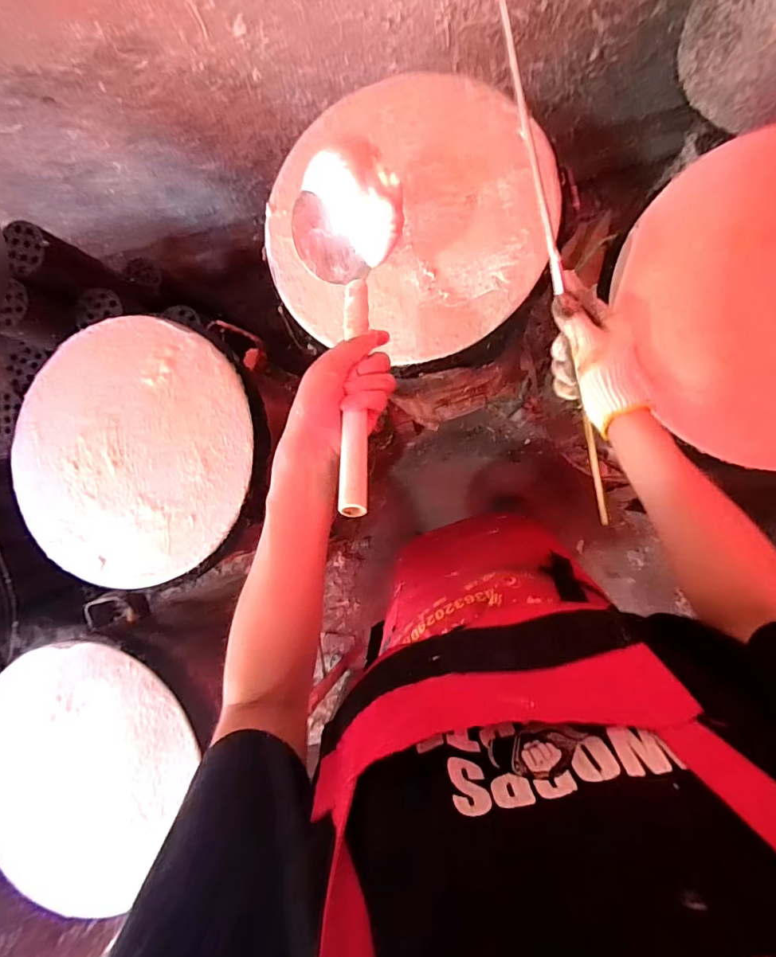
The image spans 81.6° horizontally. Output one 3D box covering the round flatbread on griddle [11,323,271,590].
[{"bbox_3d":[-0.358,-0.041,0.627,0.390,0.039,0.356,0,90,9],"label":"round flatbread on griddle"}]

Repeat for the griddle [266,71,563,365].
[{"bbox_3d":[0.024,-0.333,0.581,0.359,0.031,0.359,0,90,9],"label":"griddle"}]

